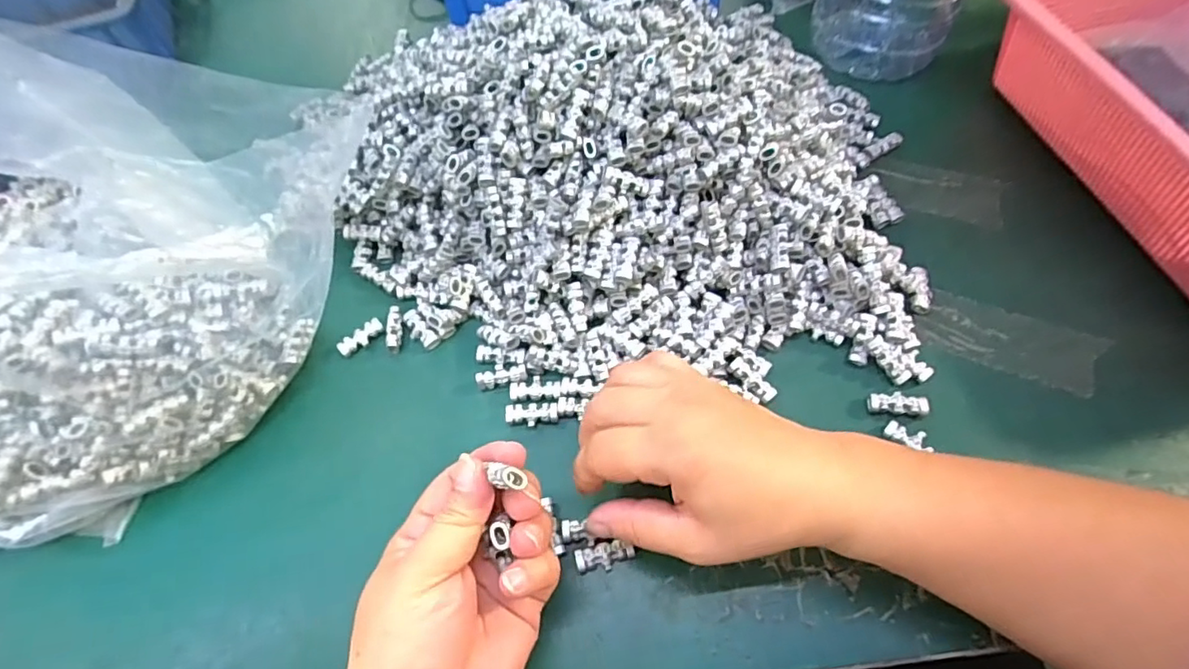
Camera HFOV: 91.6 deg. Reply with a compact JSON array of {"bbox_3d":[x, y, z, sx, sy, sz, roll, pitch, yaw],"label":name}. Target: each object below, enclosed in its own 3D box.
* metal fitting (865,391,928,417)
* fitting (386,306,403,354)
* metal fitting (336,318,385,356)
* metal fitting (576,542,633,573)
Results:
[{"bbox_3d":[0.169,0.038,0.321,0.031,0.005,0.011,7,60,8],"label":"metal fitting"},{"bbox_3d":[-0.127,-0.004,0.366,0.010,0.006,0.032,-12,59,-4],"label":"fitting"},{"bbox_3d":[-0.147,0.001,0.364,0.011,0.004,0.030,38,69,23],"label":"metal fitting"},{"bbox_3d":[0.005,0.113,0.293,0.028,0.006,0.012,-11,59,-3],"label":"metal fitting"}]

